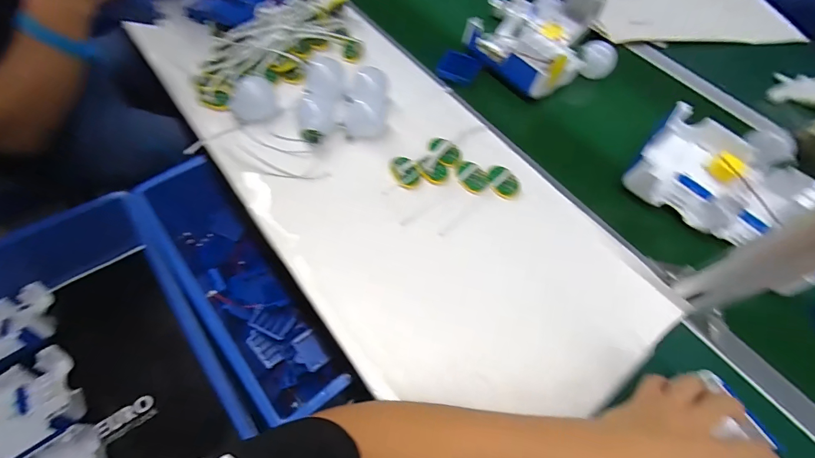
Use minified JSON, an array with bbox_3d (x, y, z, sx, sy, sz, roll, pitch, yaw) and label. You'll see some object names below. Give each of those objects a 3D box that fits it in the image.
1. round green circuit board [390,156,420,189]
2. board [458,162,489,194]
[{"bbox_3d":[-0.004,-0.083,0.513,0.035,0.013,0.057,-26,68,-18],"label":"round green circuit board"},{"bbox_3d":[0.094,-0.074,0.512,0.048,0.005,0.038,44,83,10],"label":"board"}]

